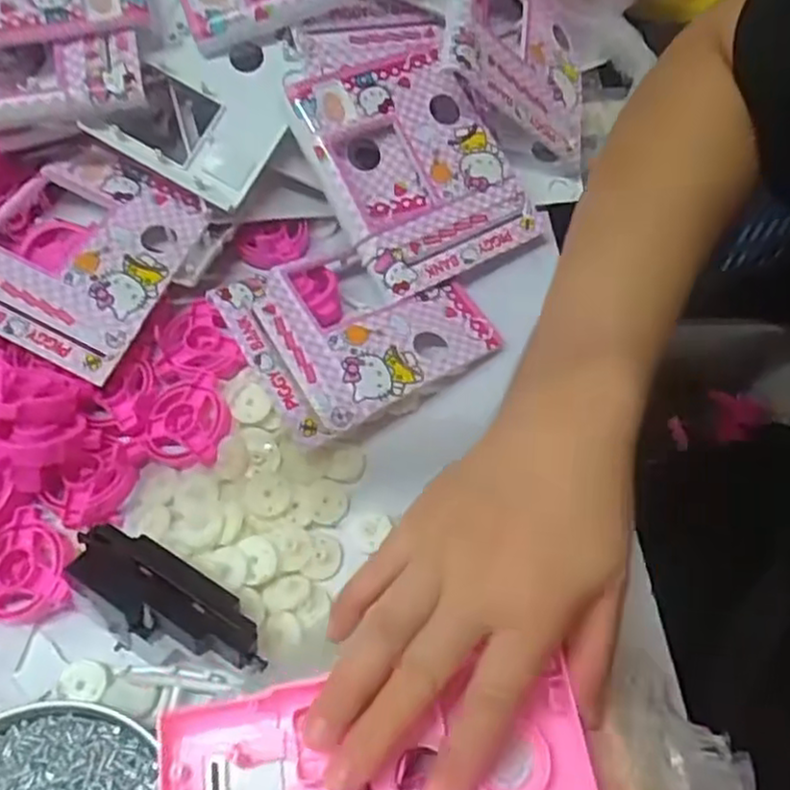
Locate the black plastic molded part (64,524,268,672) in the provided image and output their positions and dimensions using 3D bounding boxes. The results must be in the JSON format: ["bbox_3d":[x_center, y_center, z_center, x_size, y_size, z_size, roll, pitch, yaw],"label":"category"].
[{"bbox_3d":[-0.103,0.095,0.331,0.100,0.025,0.037,28,62,16],"label":"black plastic molded part"}]

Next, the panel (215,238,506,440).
[{"bbox_3d":[-0.020,-0.042,0.416,0.136,0.027,0.114,-30,63,-17],"label":"panel"}]

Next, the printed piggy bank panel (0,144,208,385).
[{"bbox_3d":[-0.182,-0.084,0.421,0.110,0.009,0.135,25,63,5],"label":"printed piggy bank panel"}]

